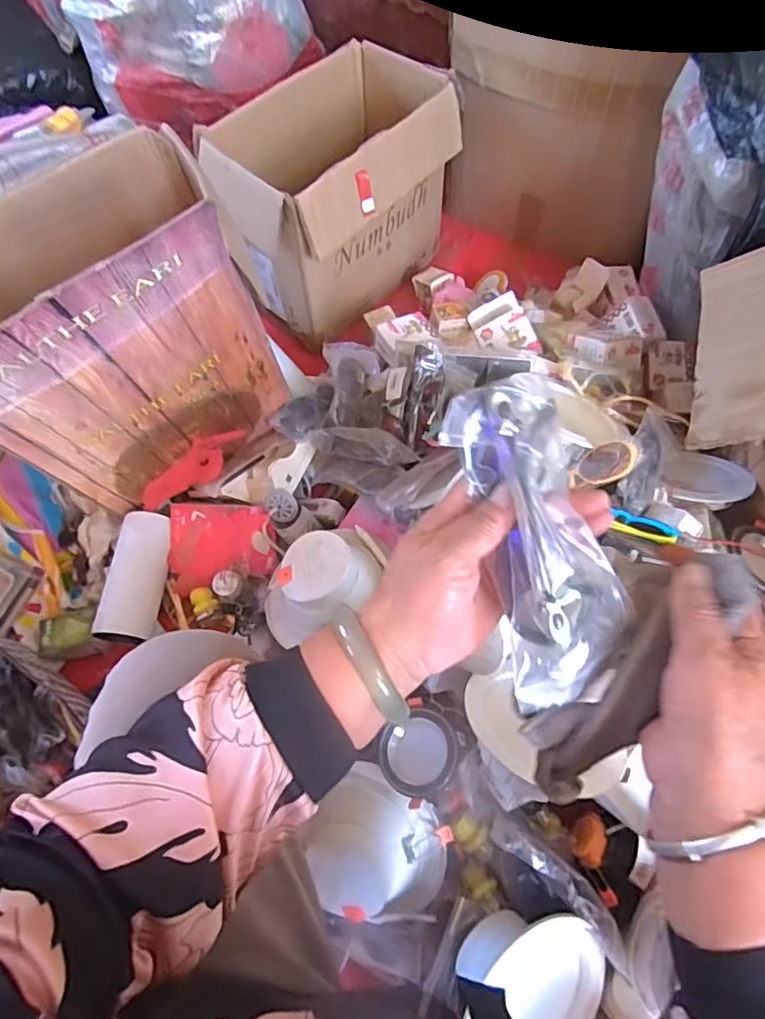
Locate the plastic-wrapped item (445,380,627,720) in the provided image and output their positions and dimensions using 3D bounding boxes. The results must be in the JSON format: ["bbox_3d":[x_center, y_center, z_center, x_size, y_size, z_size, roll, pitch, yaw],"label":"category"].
[{"bbox_3d":[0.087,0.015,0.316,0.070,0.027,0.170,-15,91,-4],"label":"plastic-wrapped item"}]

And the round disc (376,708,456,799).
[{"bbox_3d":[0.042,0.276,0.655,0.088,0.009,0.079,-32,65,4],"label":"round disc"}]

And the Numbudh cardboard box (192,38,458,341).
[{"bbox_3d":[-0.065,-0.541,1.018,0.244,0.295,0.430,33,70,17],"label":"Numbudh cardboard box"}]

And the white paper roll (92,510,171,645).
[{"bbox_3d":[-0.348,0.091,0.812,0.081,0.062,0.179,9,83,7],"label":"white paper roll"}]

